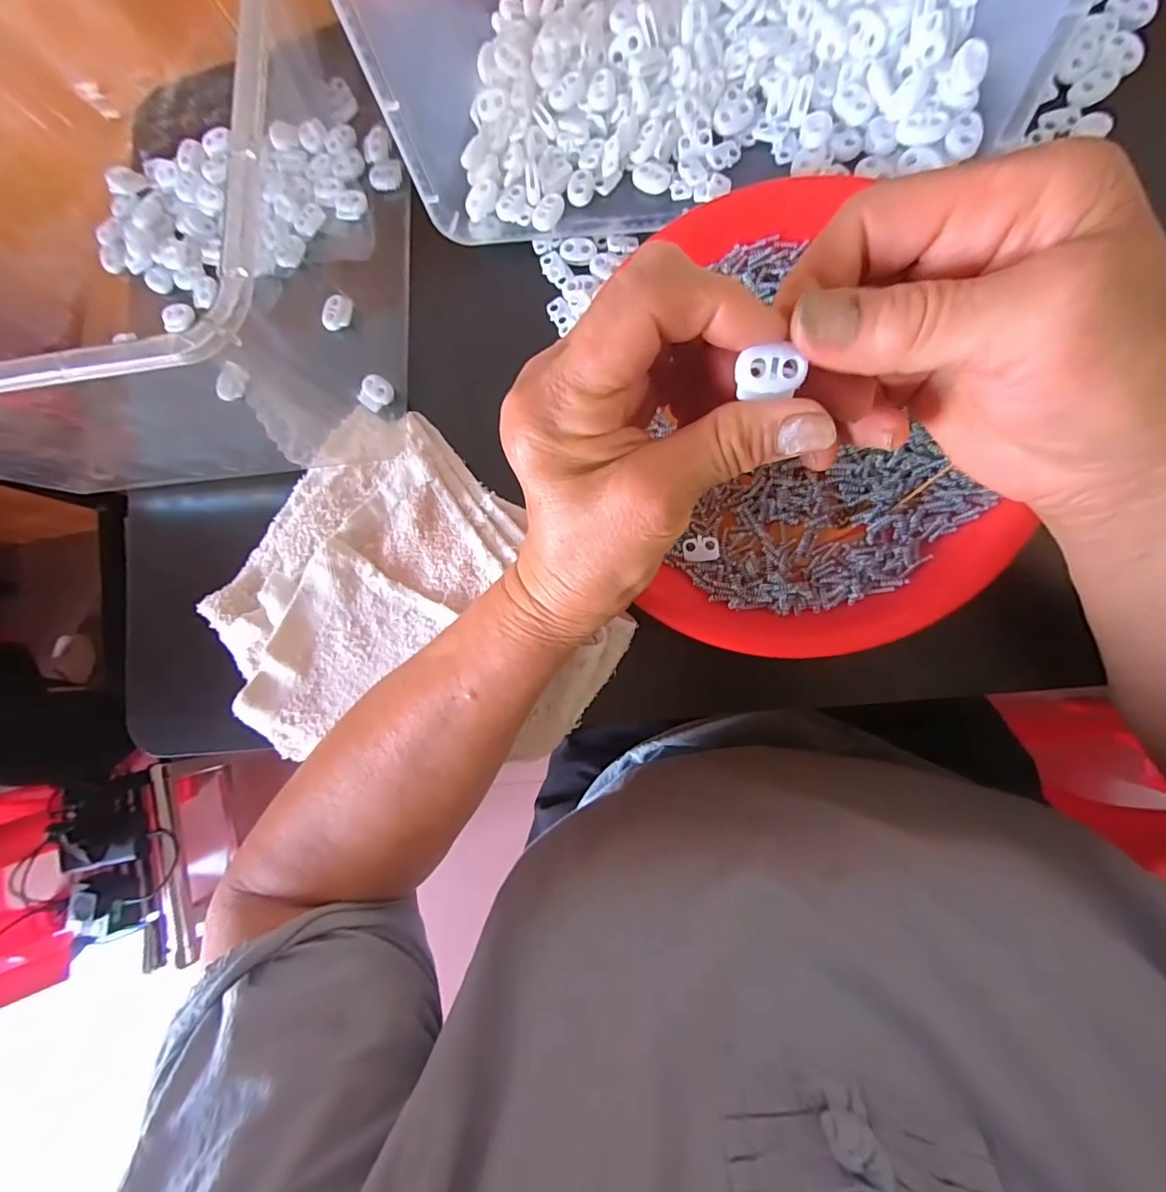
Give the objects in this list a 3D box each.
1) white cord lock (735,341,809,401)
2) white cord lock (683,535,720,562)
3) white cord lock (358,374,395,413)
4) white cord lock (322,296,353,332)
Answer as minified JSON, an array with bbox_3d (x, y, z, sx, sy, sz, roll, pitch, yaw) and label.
[{"bbox_3d":[0.057,-0.071,0.162,0.019,0.008,0.014,-7,115,7],"label":"white cord lock"},{"bbox_3d":[0.062,-0.025,0.269,0.018,0.004,0.013,-2,84,11],"label":"white cord lock"},{"bbox_3d":[-0.126,-0.123,0.311,0.019,0.008,0.020,31,91,12],"label":"white cord lock"},{"bbox_3d":[-0.156,-0.180,0.325,0.017,0.007,0.021,5,85,12],"label":"white cord lock"}]

